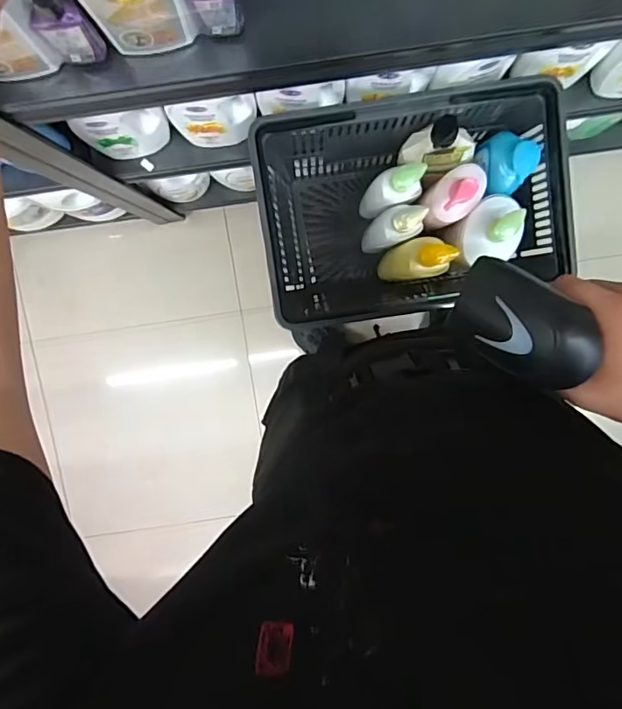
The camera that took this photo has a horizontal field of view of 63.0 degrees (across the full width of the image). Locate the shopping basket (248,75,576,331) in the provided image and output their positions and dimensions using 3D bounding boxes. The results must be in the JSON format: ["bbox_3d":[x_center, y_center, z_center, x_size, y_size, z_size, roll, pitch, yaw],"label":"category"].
[{"bbox_3d":[0.158,-0.251,0.908,0.470,0.274,0.322,-8,98,1],"label":"shopping basket"}]

